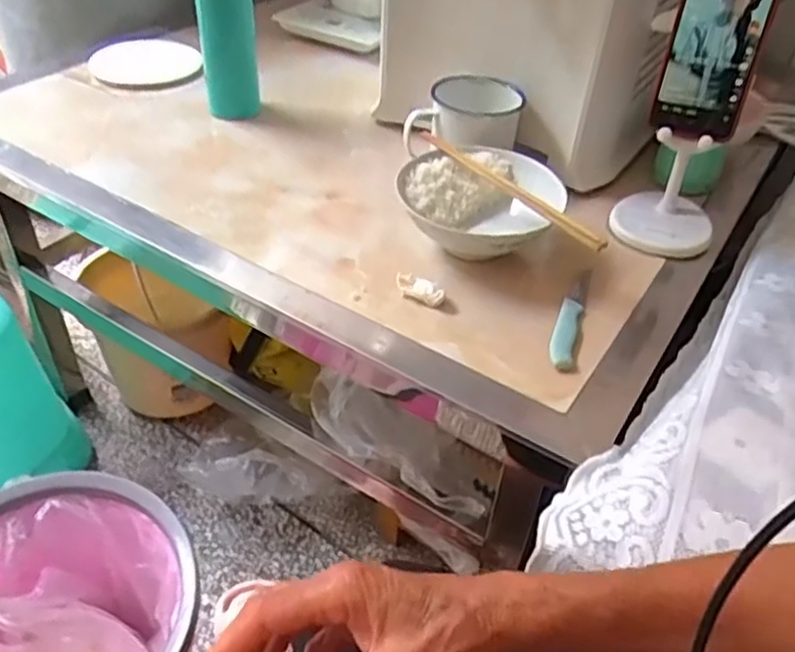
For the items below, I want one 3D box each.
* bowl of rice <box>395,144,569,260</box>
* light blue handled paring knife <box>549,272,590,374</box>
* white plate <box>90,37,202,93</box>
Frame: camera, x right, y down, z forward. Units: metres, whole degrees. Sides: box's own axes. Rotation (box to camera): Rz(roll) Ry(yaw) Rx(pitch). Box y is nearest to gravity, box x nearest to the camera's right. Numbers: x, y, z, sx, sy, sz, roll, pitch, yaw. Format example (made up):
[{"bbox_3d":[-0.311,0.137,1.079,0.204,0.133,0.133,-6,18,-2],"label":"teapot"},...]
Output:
[{"bbox_3d":[0.068,-0.103,0.648,0.138,0.066,0.133,3,43,-3],"label":"bowl of rice"},{"bbox_3d":[0.148,-0.011,0.595,0.021,0.013,0.133,15,44,10],"label":"light blue handled paring knife"},{"bbox_3d":[-0.326,-0.338,0.900,0.126,0.022,0.126,3,43,-3],"label":"white plate"}]

